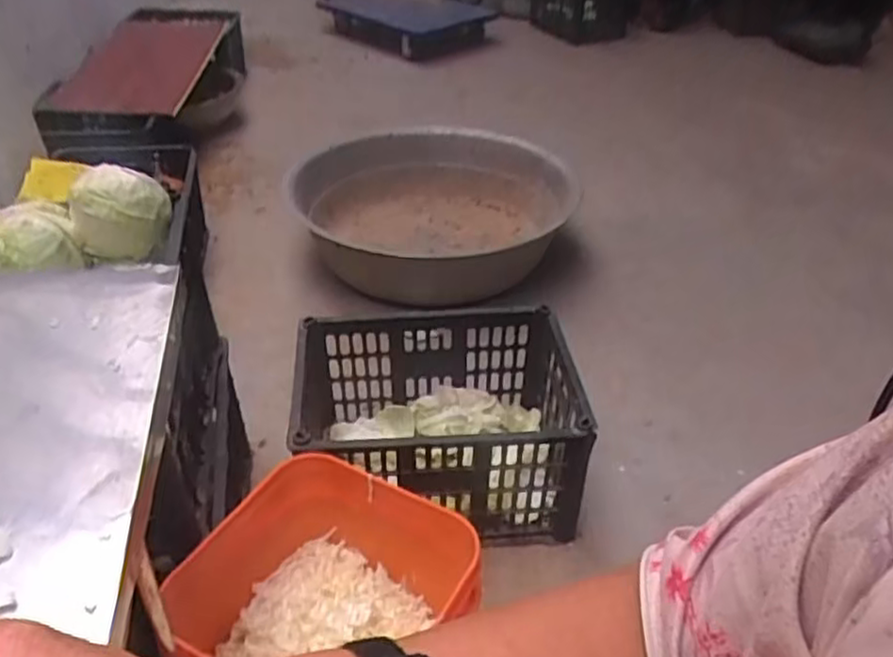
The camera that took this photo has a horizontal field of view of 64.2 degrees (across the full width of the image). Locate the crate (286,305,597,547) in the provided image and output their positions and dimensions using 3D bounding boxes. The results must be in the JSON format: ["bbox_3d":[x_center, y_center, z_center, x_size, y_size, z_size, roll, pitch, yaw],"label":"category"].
[{"bbox_3d":[-0.017,0.178,1.303,0.484,0.276,0.350,-3,39,-7],"label":"crate"}]

